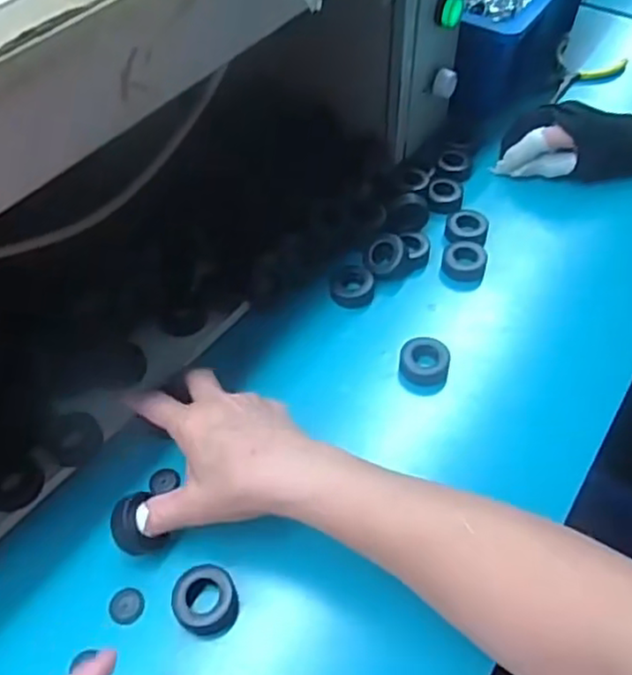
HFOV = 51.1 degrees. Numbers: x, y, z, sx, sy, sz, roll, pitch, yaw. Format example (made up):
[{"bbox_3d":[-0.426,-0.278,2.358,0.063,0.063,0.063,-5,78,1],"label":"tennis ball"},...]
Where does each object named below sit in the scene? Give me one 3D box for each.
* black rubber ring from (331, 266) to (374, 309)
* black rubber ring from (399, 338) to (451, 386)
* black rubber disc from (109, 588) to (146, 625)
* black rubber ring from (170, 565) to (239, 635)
[{"bbox_3d":[0.030,-0.044,0.556,0.035,0.016,0.033,1,52,-1],"label":"black rubber ring"},{"bbox_3d":[0.082,0.017,0.498,0.036,0.016,0.033,1,52,-1],"label":"black rubber ring"},{"bbox_3d":[-0.113,0.160,0.395,0.021,0.004,0.021,0,52,-2],"label":"black rubber disc"},{"bbox_3d":[-0.065,0.155,0.390,0.035,0.018,0.038,1,52,-1],"label":"black rubber ring"}]

